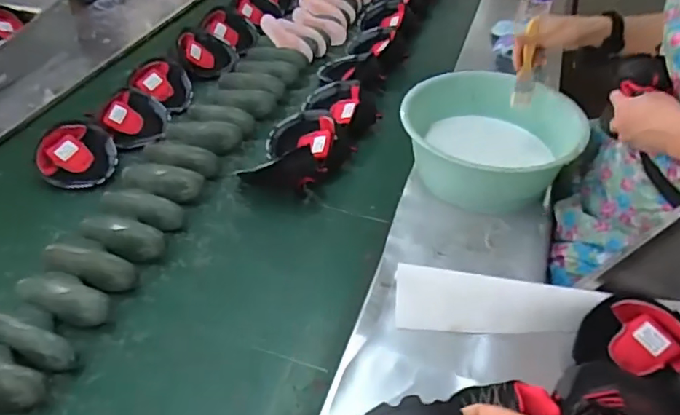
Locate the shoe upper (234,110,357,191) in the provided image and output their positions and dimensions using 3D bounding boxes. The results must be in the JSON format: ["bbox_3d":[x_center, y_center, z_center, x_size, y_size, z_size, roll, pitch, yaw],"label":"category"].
[{"bbox_3d":[-0.069,-0.102,1.024,0.175,0.091,0.215,14,45,10],"label":"shoe upper"}]

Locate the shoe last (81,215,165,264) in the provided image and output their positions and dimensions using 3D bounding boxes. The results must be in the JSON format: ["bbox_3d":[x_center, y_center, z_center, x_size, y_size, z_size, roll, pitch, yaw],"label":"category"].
[{"bbox_3d":[-0.349,0.045,0.880,0.147,0.049,0.059,19,46,15],"label":"shoe last"}]

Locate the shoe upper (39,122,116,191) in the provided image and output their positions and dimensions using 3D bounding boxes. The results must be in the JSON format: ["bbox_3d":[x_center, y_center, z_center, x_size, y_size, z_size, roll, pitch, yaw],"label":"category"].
[{"bbox_3d":[-0.486,-0.094,1.019,0.133,0.054,0.140,2,44,-2],"label":"shoe upper"}]

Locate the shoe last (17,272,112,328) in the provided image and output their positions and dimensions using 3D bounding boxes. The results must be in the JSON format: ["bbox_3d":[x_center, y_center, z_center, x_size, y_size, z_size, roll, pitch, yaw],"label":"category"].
[{"bbox_3d":[-0.388,0.129,0.786,0.139,0.039,0.069,22,47,17],"label":"shoe last"}]

